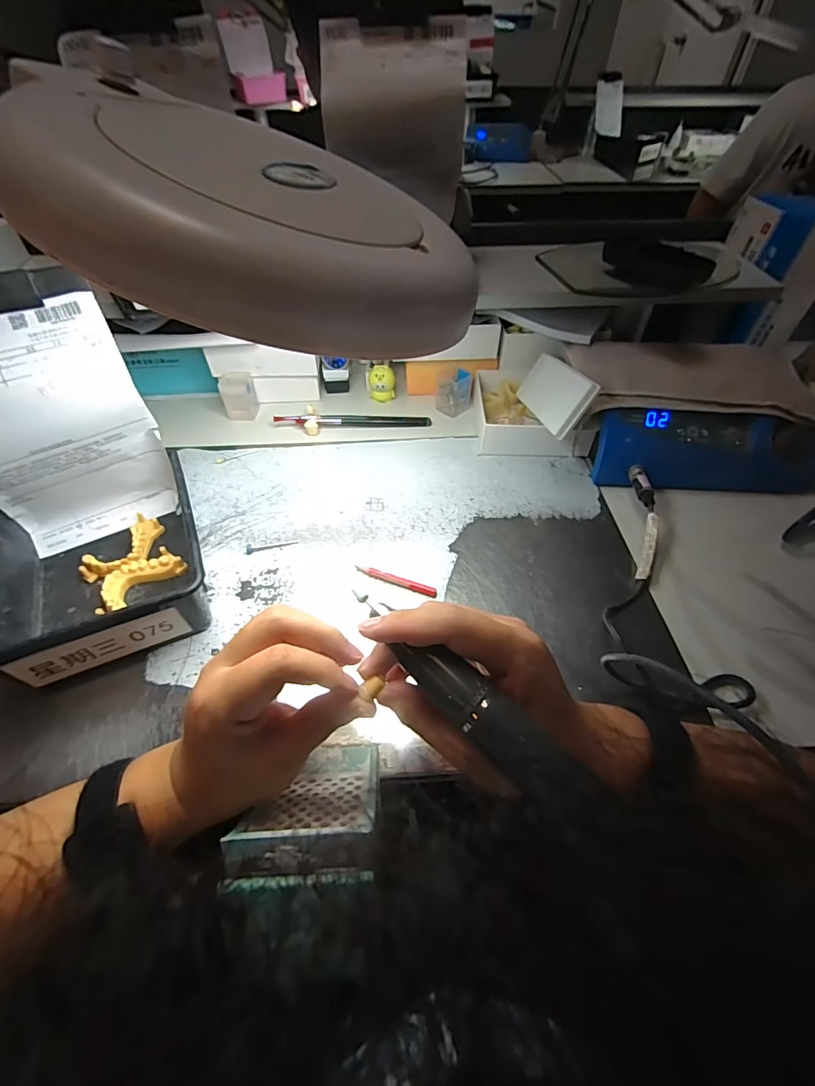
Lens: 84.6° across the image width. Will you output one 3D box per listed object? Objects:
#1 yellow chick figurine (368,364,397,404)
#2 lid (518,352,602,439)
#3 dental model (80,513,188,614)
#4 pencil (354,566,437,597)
[{"bbox_3d":[-0.033,-0.205,0.580,0.033,0.046,0.031,-1,50,-1],"label":"yellow chick figurine"},{"bbox_3d":[0.158,-0.166,0.489,0.008,0.060,0.138,20,31,-19],"label":"lid"},{"bbox_3d":[-0.252,0.016,0.407,0.073,0.022,0.093,-33,57,-25],"label":"dental model"},{"bbox_3d":[-0.011,0.032,0.400,0.076,0.004,0.008,17,52,14],"label":"pencil"}]

